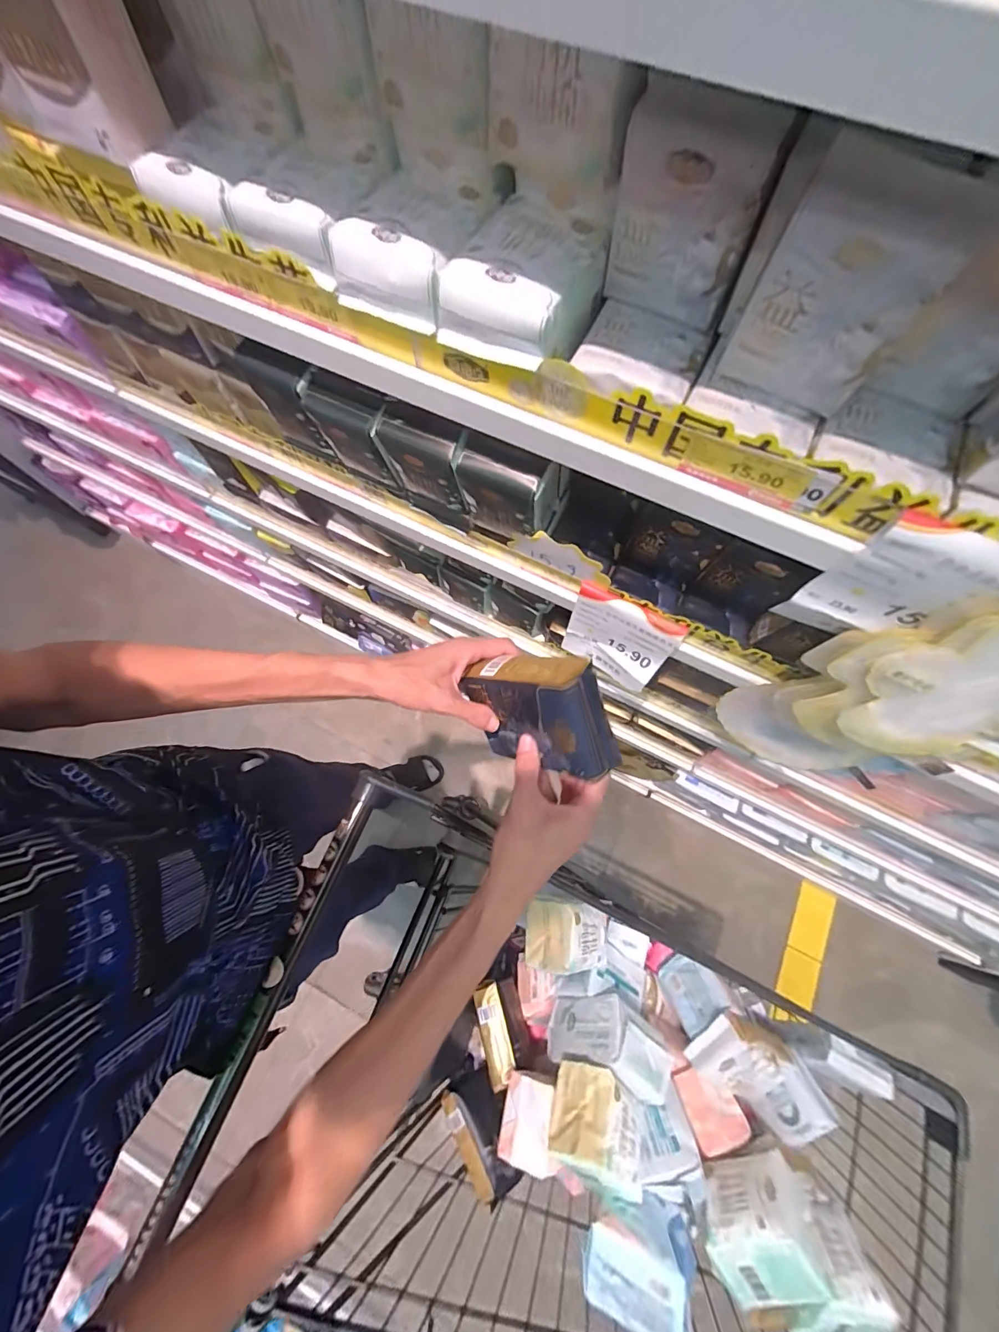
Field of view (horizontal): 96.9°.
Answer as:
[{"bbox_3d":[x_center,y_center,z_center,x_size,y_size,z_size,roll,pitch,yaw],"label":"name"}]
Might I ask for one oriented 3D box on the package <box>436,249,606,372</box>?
[{"bbox_3d":[0.016,-0.290,0.344,0.101,0.050,0.094,26,74,8],"label":"package"}]

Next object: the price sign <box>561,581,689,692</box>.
[{"bbox_3d":[0.164,-0.038,0.621,0.142,0.151,0.046,33,75,10],"label":"price sign"}]

